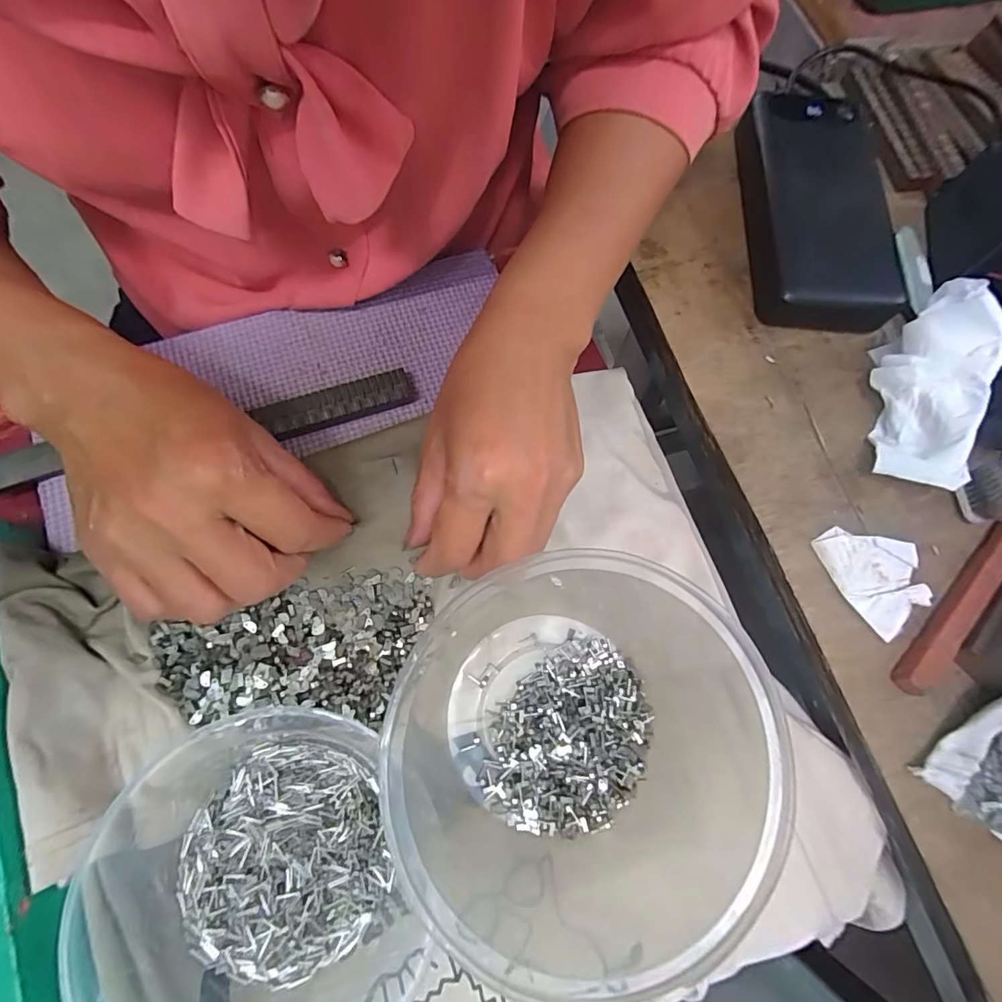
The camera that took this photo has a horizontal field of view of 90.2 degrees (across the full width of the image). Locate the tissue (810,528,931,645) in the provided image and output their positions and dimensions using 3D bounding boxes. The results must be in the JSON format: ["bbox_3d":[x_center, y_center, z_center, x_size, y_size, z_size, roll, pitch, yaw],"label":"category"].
[{"bbox_3d":[0.182,0.034,0.242,0.038,0.010,0.052,-30,78,-13],"label":"tissue"}]

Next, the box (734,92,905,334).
[{"bbox_3d":[0.186,-0.175,0.295,0.073,0.028,0.149,4,73,-4],"label":"box"}]

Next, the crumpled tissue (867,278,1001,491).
[{"bbox_3d":[0.214,-0.057,0.248,0.036,0.054,0.093,15,73,4],"label":"crumpled tissue"}]

